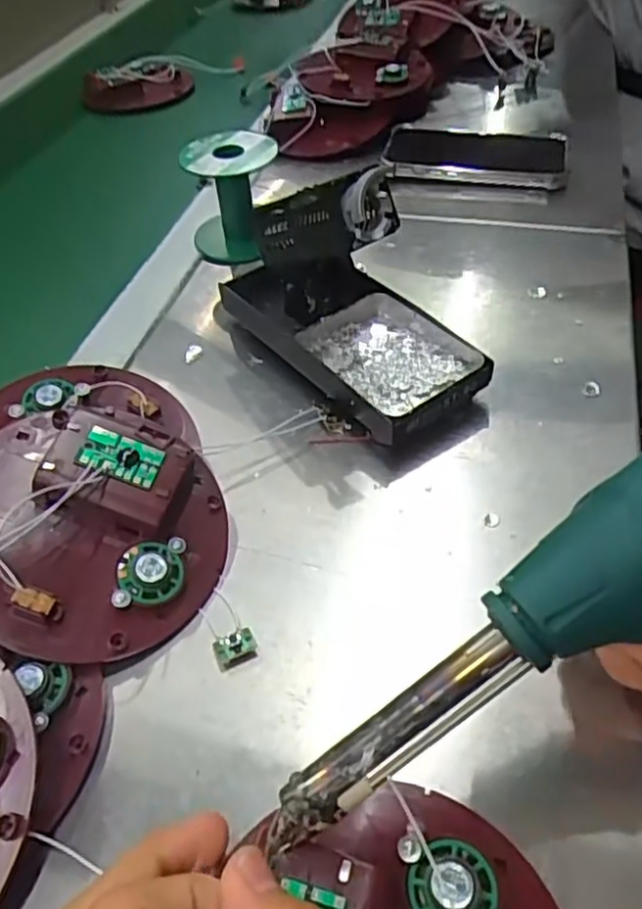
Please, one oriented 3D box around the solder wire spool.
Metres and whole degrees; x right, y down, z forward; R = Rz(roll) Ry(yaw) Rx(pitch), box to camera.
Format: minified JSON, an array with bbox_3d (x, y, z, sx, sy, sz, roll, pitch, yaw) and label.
[{"bbox_3d":[-0.063,-0.181,0.501,0.062,0.080,0.065,-2,47,2],"label":"solder wire spool"}]

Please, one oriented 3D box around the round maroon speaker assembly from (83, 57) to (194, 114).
[{"bbox_3d":[-0.200,-0.410,0.760,0.110,0.041,0.094,-7,48,-4],"label":"round maroon speaker assembly"}]

